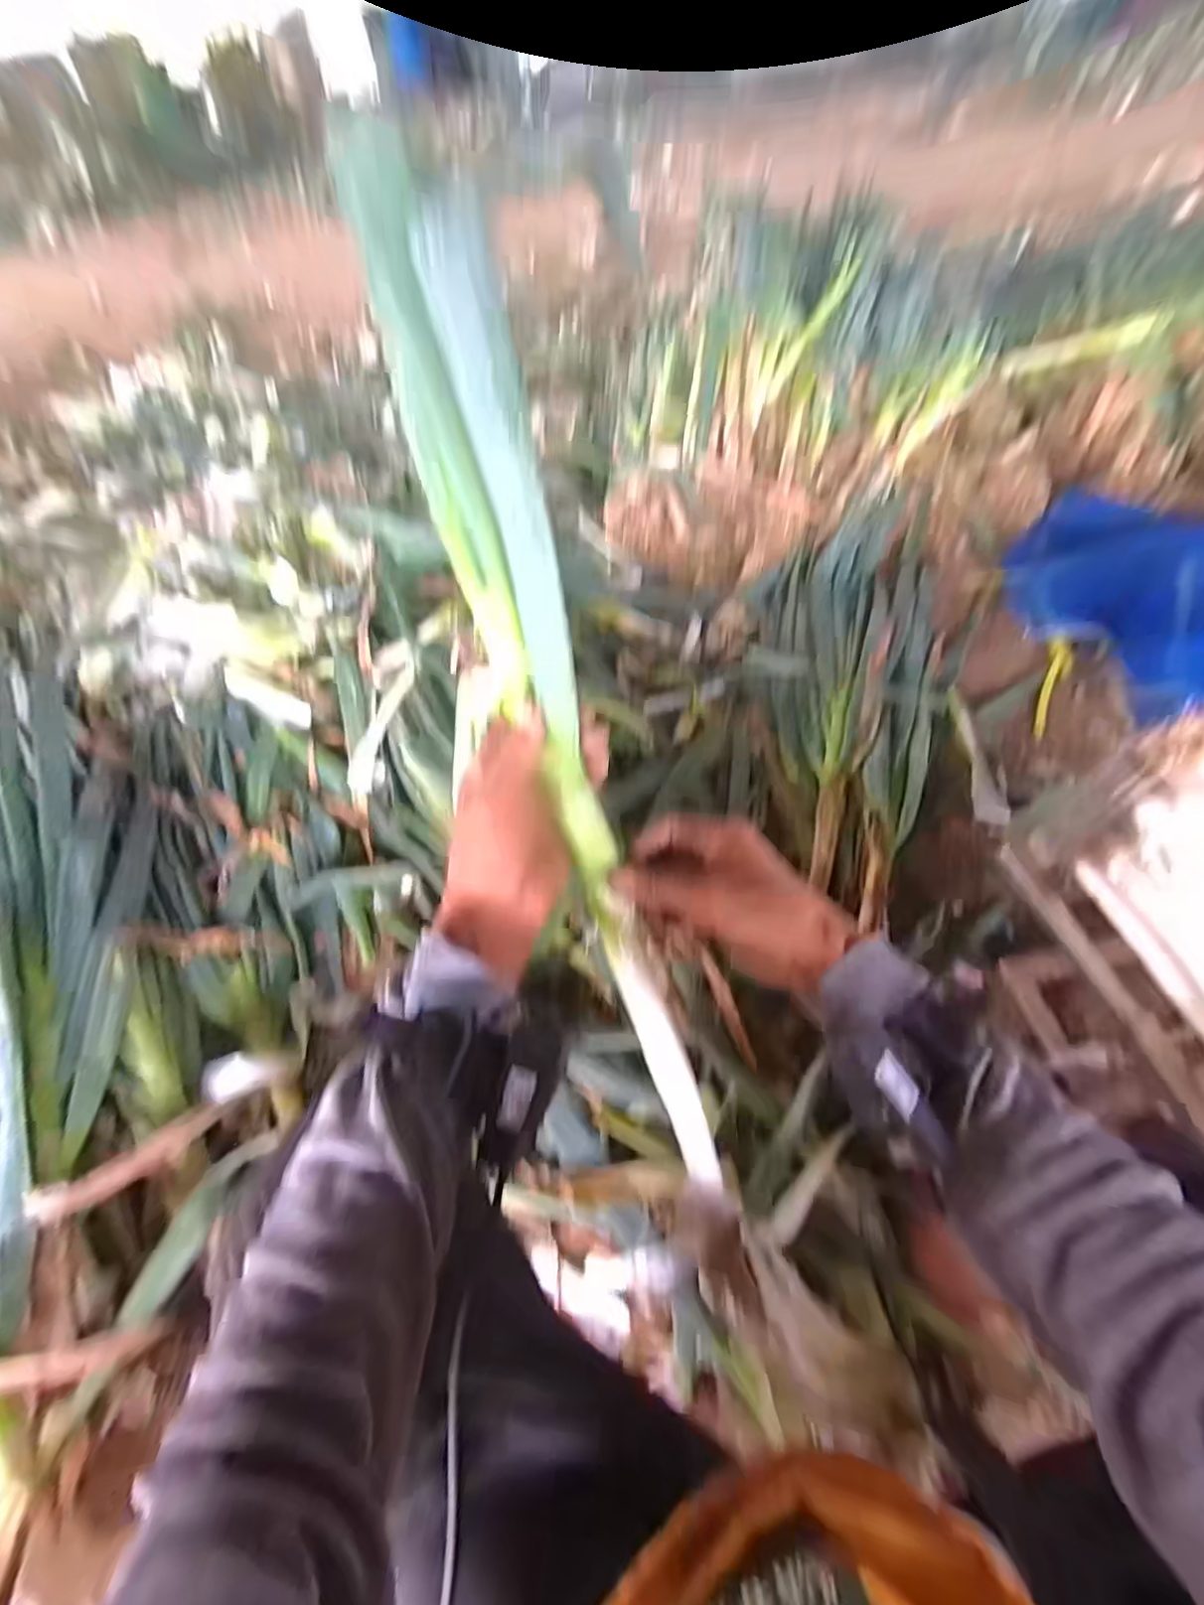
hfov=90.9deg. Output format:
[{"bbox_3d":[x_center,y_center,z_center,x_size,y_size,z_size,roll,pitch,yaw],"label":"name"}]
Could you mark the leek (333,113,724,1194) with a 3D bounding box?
[{"bbox_3d":[-0.015,-0.010,0.357,0.052,0.630,0.067,-19,19,-8],"label":"leek"}]

